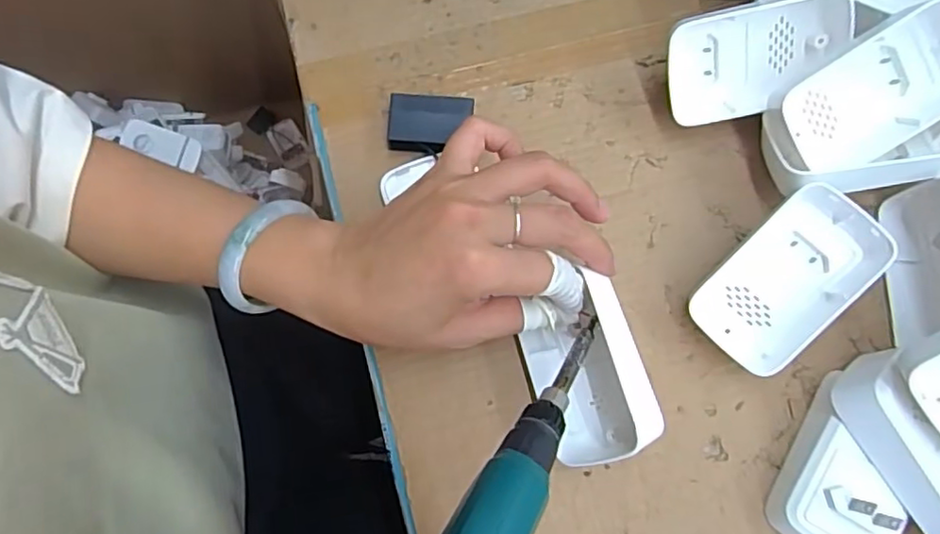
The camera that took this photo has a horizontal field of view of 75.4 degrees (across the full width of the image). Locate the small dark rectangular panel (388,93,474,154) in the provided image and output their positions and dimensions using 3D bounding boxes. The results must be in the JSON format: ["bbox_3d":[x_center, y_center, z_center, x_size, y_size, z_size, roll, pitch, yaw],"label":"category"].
[{"bbox_3d":[-0.023,-0.081,0.355,0.046,0.018,0.033,4,78,0],"label":"small dark rectangular panel"}]

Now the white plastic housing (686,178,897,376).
[{"bbox_3d":[0.170,0.008,0.325,0.098,0.024,0.062,-44,80,9],"label":"white plastic housing"}]

